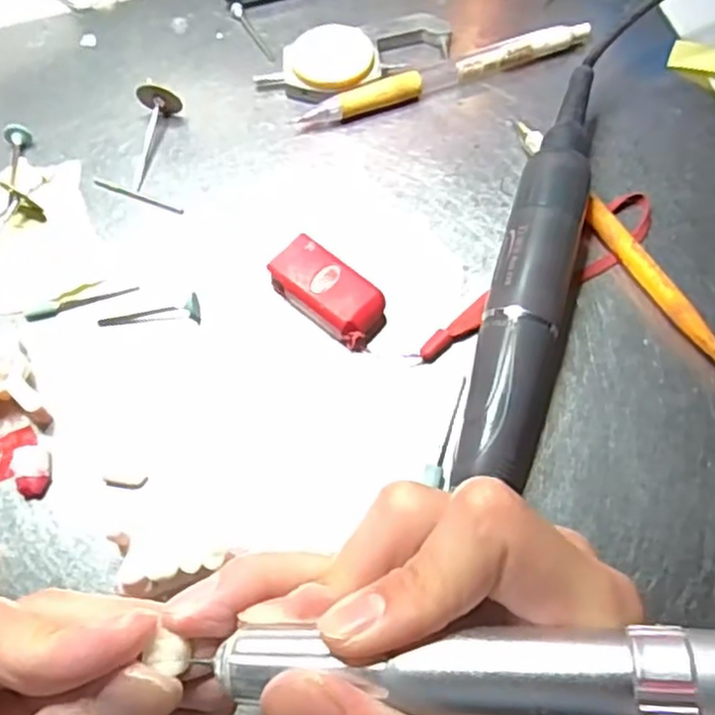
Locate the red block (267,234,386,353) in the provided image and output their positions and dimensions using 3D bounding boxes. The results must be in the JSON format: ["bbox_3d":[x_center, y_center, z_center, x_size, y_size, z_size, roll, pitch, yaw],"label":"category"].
[{"bbox_3d":[-0.011,-0.023,0.270,0.044,0.020,0.024,38,72,17],"label":"red block"}]

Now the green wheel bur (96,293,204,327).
[{"bbox_3d":[-0.081,-0.018,0.275,0.039,0.008,0.009,-2,65,1],"label":"green wheel bur"}]

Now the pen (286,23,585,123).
[{"bbox_3d":[0.041,-0.127,0.320,0.138,0.013,0.010,-21,66,-8],"label":"pen"}]

